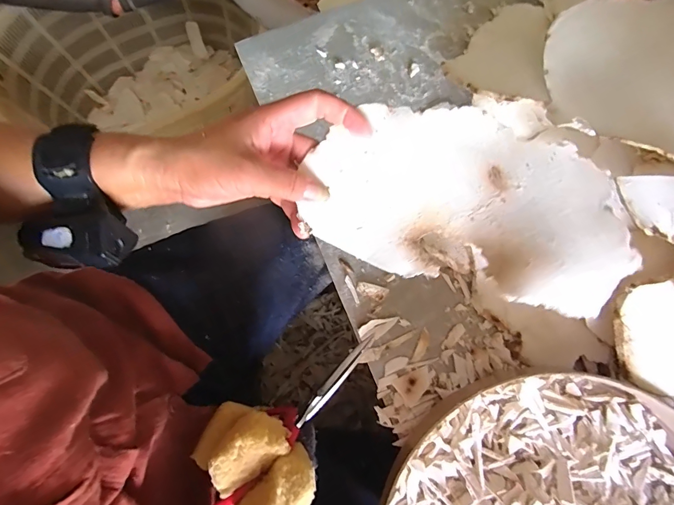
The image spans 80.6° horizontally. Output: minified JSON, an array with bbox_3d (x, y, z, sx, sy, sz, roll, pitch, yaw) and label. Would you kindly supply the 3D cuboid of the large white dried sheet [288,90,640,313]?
[{"bbox_3d":[0.083,-0.042,0.270,0.202,0.016,0.125,14,85,16],"label":"large white dried sheet"}]

